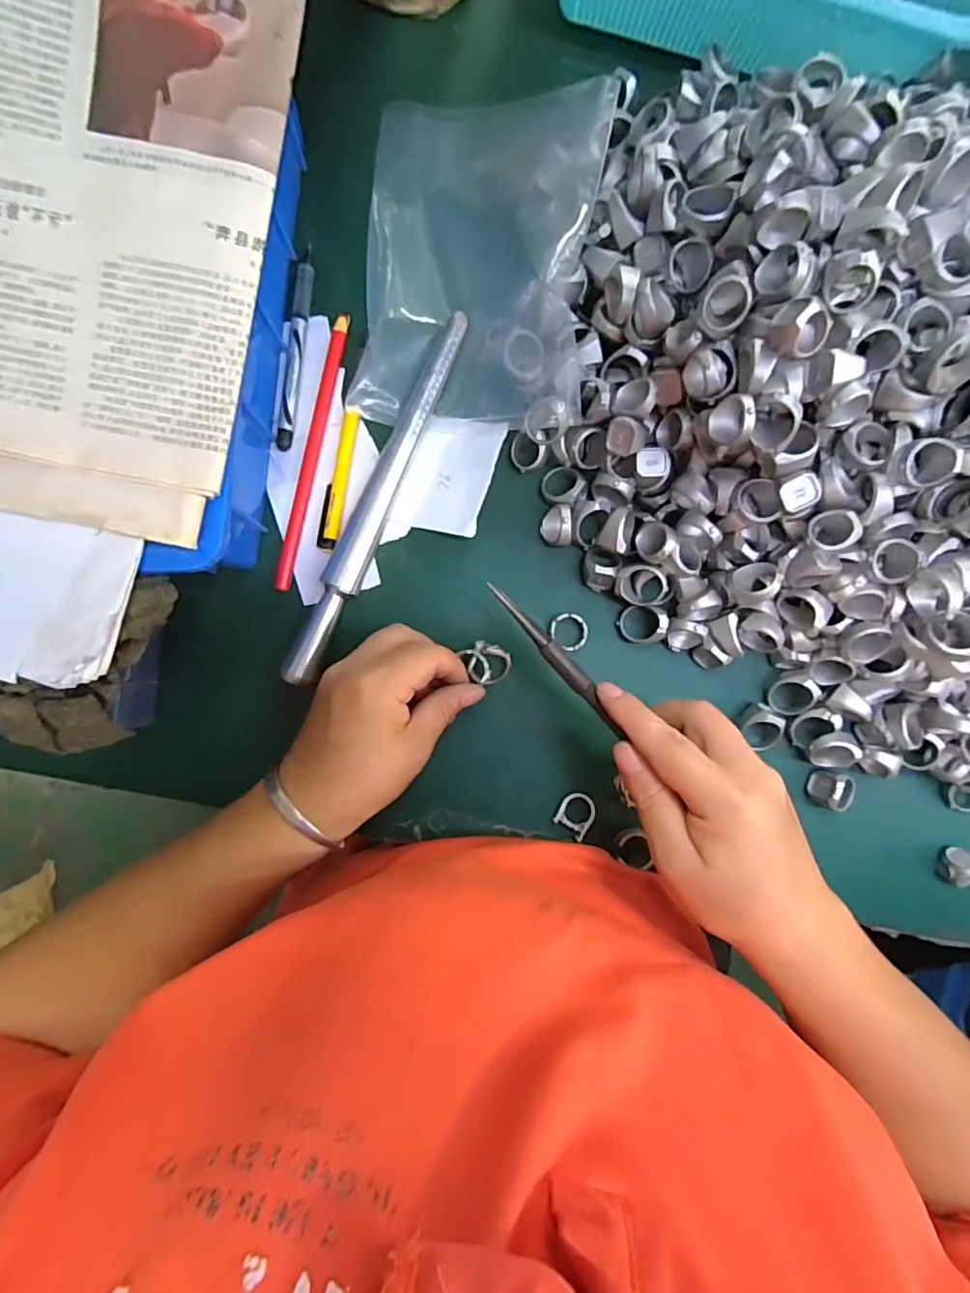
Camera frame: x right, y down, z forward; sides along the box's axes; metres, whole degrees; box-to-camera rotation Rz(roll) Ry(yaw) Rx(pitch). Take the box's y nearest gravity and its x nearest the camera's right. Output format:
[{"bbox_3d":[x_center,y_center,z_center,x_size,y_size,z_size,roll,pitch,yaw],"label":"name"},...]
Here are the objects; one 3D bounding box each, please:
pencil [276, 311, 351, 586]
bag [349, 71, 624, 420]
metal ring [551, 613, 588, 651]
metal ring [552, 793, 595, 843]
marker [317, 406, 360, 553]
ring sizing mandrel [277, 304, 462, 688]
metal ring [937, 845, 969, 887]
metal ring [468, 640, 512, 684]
[{"bbox_3d":[-0.103,-0.116,0.333,0.011,0.010,0.166,12,89,-2],"label":"pencil"},{"bbox_3d":[-0.003,-0.236,0.327,0.132,0.025,0.204,5,90,-2],"label":"bag"},{"bbox_3d":[0.053,-0.009,0.342,0.024,0.005,0.024,0,90,-2],"label":"metal ring"},{"bbox_3d":[0.057,0.103,0.340,0.021,0.005,0.025,35,89,-2],"label":"metal ring"},{"bbox_3d":[-0.089,-0.100,0.333,0.013,0.008,0.084,9,89,-2],"label":"marker"},{"bbox_3d":[-0.064,-0.090,0.326,0.019,0.016,0.236,22,89,-2],"label":"ring sizing mandrel"},{"bbox_3d":[0.299,0.139,0.347,0.013,0.020,0.023,22,89,-2],"label":"metal ring"},{"bbox_3d":[0.003,0.011,0.332,0.024,0.012,0.024,0,90,-2],"label":"metal ring"}]

